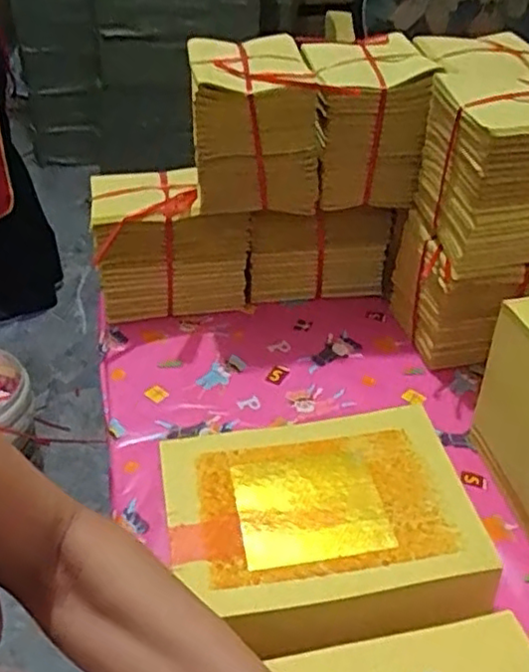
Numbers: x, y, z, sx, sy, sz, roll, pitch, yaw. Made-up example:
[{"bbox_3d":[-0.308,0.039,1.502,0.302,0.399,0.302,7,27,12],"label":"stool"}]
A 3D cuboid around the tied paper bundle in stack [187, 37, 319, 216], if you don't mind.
[{"bbox_3d":[-0.012,-0.214,0.699,0.124,0.146,0.152,-3,39,-5],"label":"tied paper bundle in stack"}]

